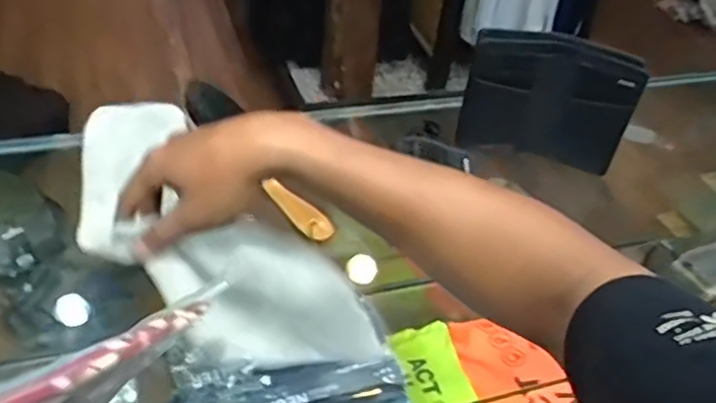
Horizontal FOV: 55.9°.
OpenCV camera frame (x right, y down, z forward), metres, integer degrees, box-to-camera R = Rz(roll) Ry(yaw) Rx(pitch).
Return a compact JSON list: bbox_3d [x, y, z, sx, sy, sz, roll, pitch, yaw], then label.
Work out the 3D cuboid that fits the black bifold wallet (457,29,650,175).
[{"bbox_3d":[0.196,-0.102,0.699,0.166,0.139,0.034,13,37,6],"label":"black bifold wallet"}]

